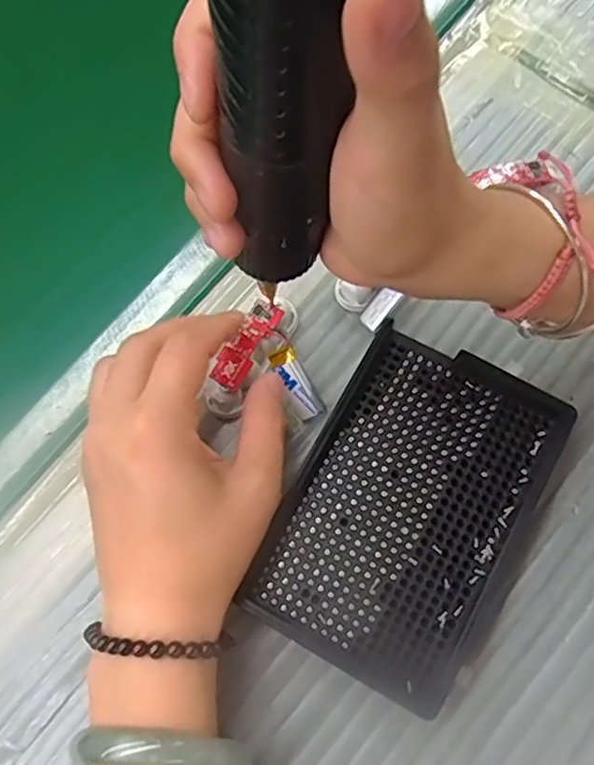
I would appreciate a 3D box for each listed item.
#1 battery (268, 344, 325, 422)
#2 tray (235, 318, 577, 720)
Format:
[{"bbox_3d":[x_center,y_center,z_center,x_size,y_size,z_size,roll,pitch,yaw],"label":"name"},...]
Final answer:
[{"bbox_3d":[0.000,0.001,0.298,0.012,0.008,0.035,-29,93,-6],"label":"battery"},{"bbox_3d":[0.047,0.052,0.282,0.091,0.024,0.138,29,76,10],"label":"tray"}]

